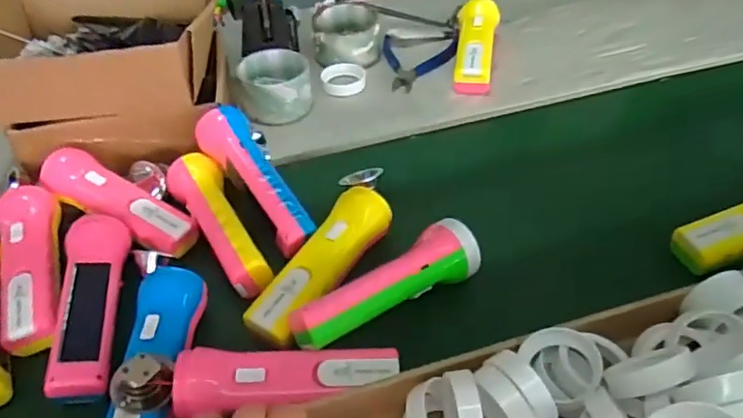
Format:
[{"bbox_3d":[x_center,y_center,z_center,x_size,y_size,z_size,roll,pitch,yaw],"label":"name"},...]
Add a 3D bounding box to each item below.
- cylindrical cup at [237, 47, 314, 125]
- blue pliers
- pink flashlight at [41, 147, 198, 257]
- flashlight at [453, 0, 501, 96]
[{"bbox_3d":[-0.108,-0.142,0.705,0.078,0.047,0.089,-7,45,-5],"label":"cylindrical cup"},{"bbox_3d":[0.048,-0.183,0.772,0.099,0.019,0.108,-1,45,1],"label":"blue pliers"},{"bbox_3d":[-0.234,-0.007,0.569,0.155,0.043,0.044,21,49,22],"label":"pink flashlight"},{"bbox_3d":[0.132,-0.205,0.774,0.050,0.041,0.176,6,45,8],"label":"flashlight"}]

